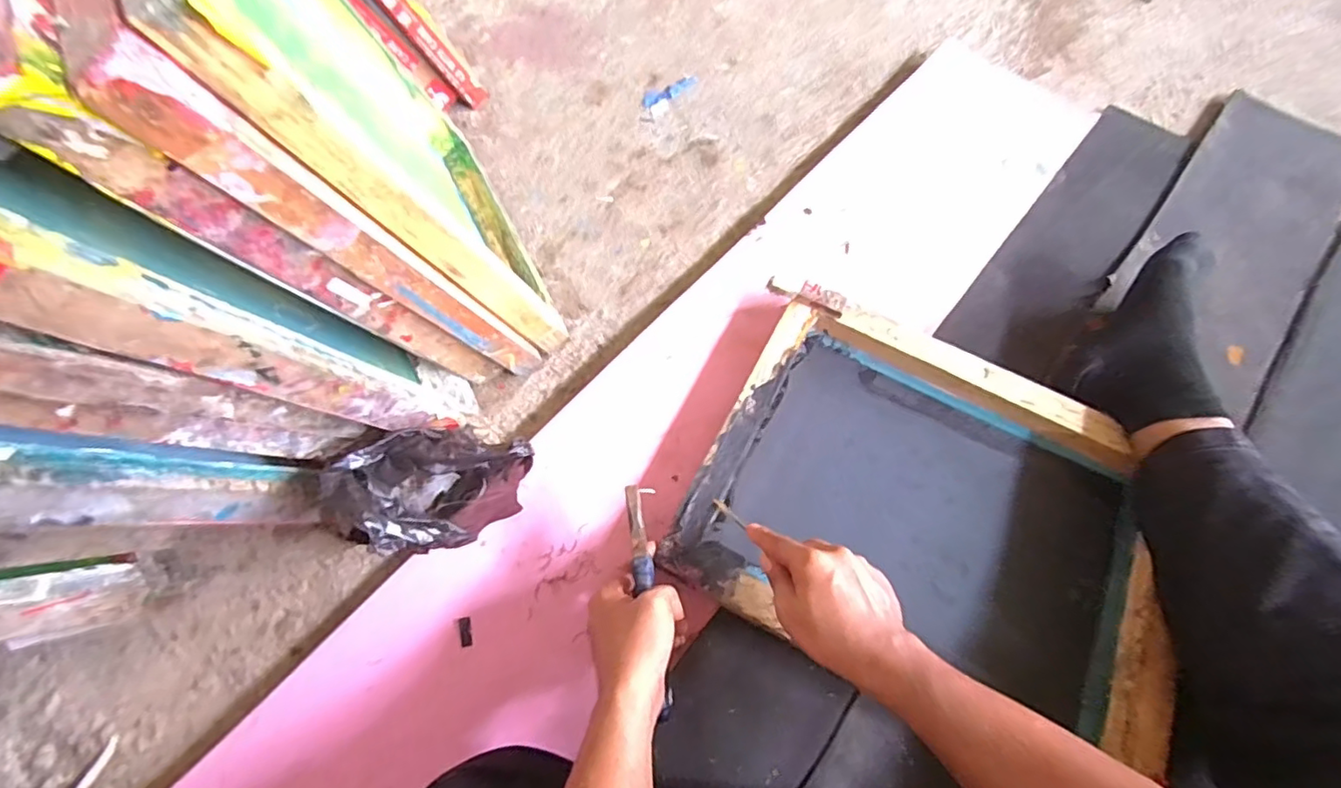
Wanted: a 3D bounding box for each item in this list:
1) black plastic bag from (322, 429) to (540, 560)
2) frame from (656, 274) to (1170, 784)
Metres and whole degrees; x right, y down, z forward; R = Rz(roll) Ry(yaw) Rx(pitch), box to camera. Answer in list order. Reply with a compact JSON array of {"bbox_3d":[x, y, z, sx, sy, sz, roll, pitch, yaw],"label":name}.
[{"bbox_3d":[-0.218,0.092,0.542,0.139,0.181,0.121,15,66,6],"label":"black plastic bag"},{"bbox_3d":[0.261,0.106,0.616,0.435,0.065,0.354,20,67,9],"label":"frame"}]

